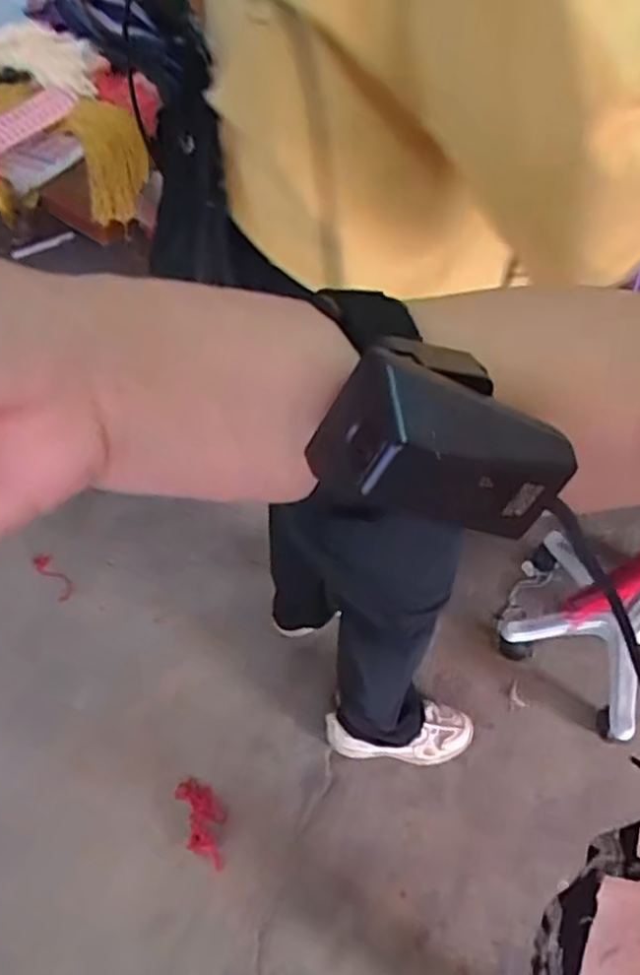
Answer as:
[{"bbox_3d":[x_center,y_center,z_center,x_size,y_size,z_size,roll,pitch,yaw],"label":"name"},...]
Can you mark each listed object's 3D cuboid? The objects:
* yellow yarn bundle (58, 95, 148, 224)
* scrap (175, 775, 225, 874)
[{"bbox_3d":[-0.381,-0.585,1.251,0.125,0.216,0.039,15,51,10],"label":"yellow yarn bundle"},{"bbox_3d":[-0.183,0.524,1.077,0.059,0.014,0.138,-16,53,-15],"label":"scrap"}]

